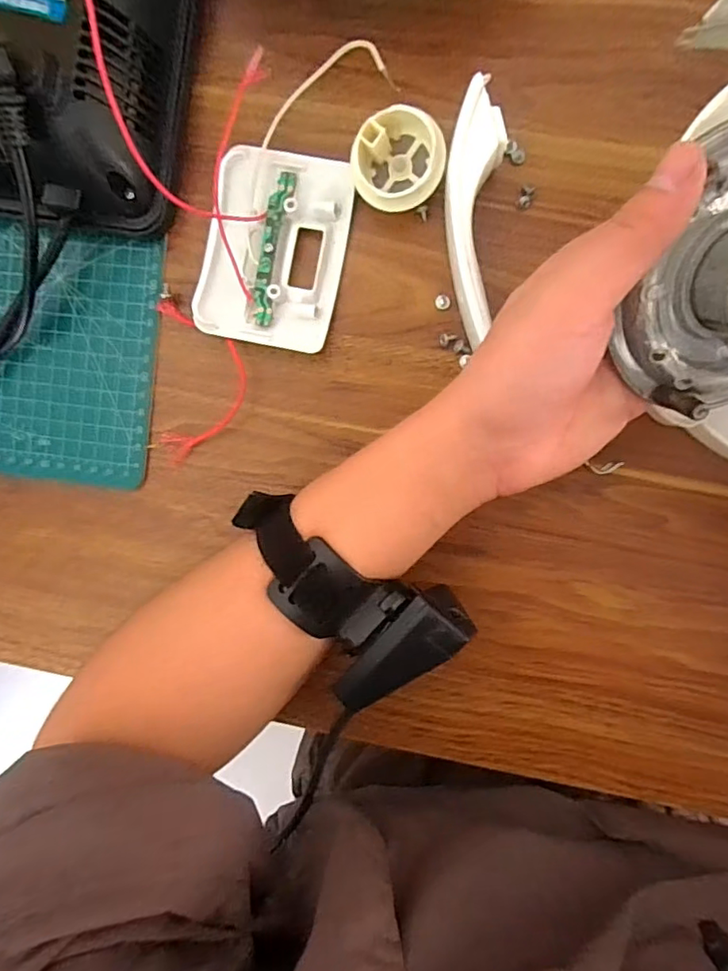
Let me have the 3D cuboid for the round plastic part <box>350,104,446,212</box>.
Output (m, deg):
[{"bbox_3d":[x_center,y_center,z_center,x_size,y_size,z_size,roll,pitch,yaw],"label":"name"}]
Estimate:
[{"bbox_3d":[0.017,-0.163,0.283,0.045,0.028,0.045,0,93,4],"label":"round plastic part"}]

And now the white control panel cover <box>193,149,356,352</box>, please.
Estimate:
[{"bbox_3d":[-0.048,-0.124,0.295,0.072,0.017,0.098,11,94,3],"label":"white control panel cover"}]

